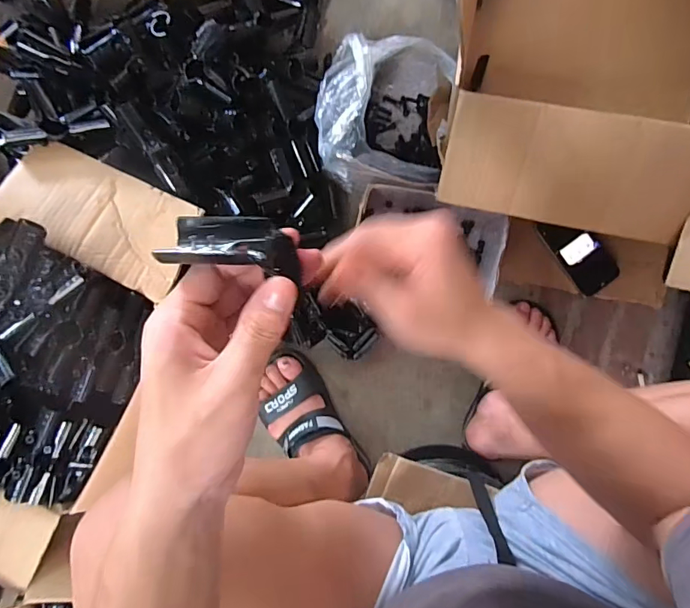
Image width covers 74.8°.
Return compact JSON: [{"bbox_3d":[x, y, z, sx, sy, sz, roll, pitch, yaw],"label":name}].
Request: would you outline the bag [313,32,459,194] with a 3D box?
[{"bbox_3d":[0.055,-0.272,0.652,0.173,0.131,0.197,6,93,1],"label":"bag"}]

